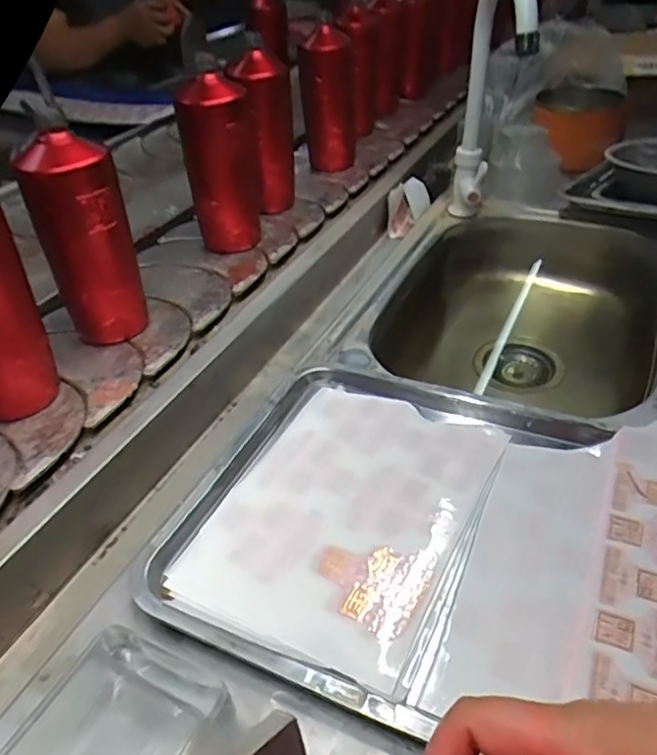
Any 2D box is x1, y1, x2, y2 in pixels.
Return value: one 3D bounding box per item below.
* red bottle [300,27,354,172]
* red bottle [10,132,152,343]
[{"bbox_3d":[0.001,-0.412,0.927,0.088,0.188,0.061,2,35,-2],"label":"red bottle"},{"bbox_3d":[-0.225,-0.127,0.581,0.058,0.193,0.061,17,37,18],"label":"red bottle"}]

